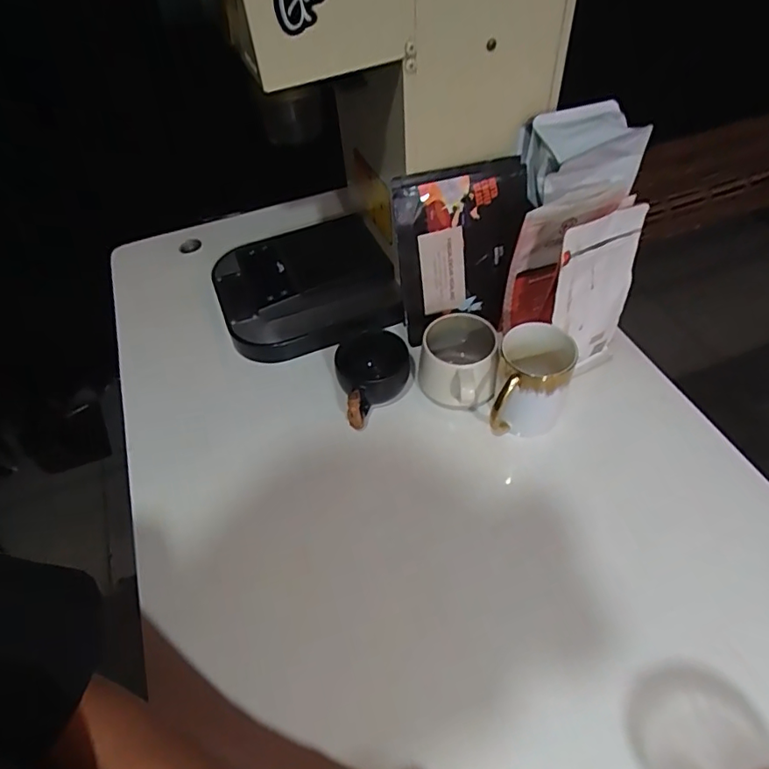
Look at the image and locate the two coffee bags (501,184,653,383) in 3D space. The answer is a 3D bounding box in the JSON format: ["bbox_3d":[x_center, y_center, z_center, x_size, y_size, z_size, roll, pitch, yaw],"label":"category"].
[{"bbox_3d":[0.196,-0.105,0.566,0.104,0.183,0.086,-20,52,-12],"label":"two coffee bags"}]

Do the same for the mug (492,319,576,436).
[{"bbox_3d":[0.150,0.001,0.549,0.076,0.103,0.097,16,53,16],"label":"mug"}]

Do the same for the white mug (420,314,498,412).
[{"bbox_3d":[0.080,-0.018,0.576,0.080,0.072,0.096,1,51,5],"label":"white mug"}]

